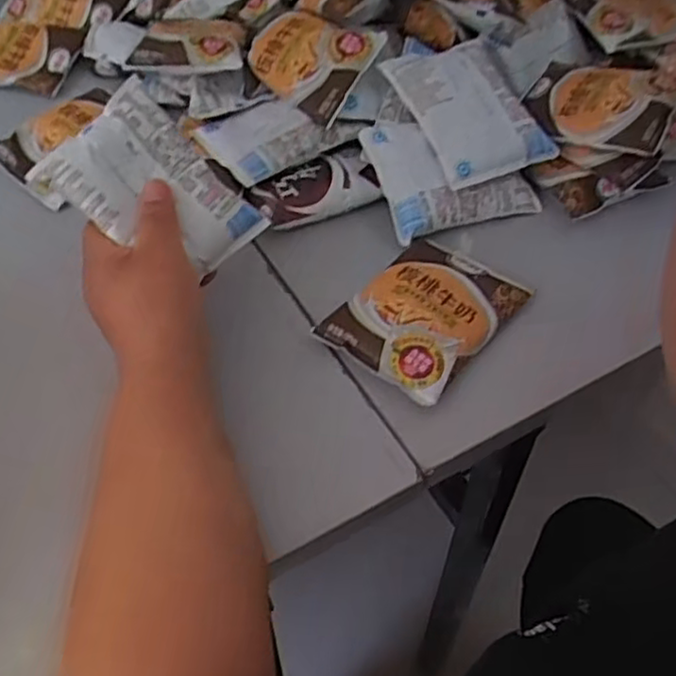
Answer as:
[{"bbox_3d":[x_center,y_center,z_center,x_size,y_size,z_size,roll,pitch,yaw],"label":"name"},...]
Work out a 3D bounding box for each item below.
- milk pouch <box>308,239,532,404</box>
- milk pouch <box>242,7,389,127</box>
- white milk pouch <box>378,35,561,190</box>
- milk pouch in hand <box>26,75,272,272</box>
[{"bbox_3d":[0.061,-0.021,0.500,0.094,0.019,0.125,32,58,24],"label":"milk pouch"},{"bbox_3d":[-0.026,-0.231,0.597,0.103,0.023,0.090,30,85,14],"label":"milk pouch"},{"bbox_3d":[0.104,-0.185,0.569,0.092,0.023,0.124,-22,75,-12],"label":"white milk pouch"},{"bbox_3d":[-0.115,-0.091,0.460,0.123,0.018,0.086,44,67,-14],"label":"milk pouch in hand"}]

